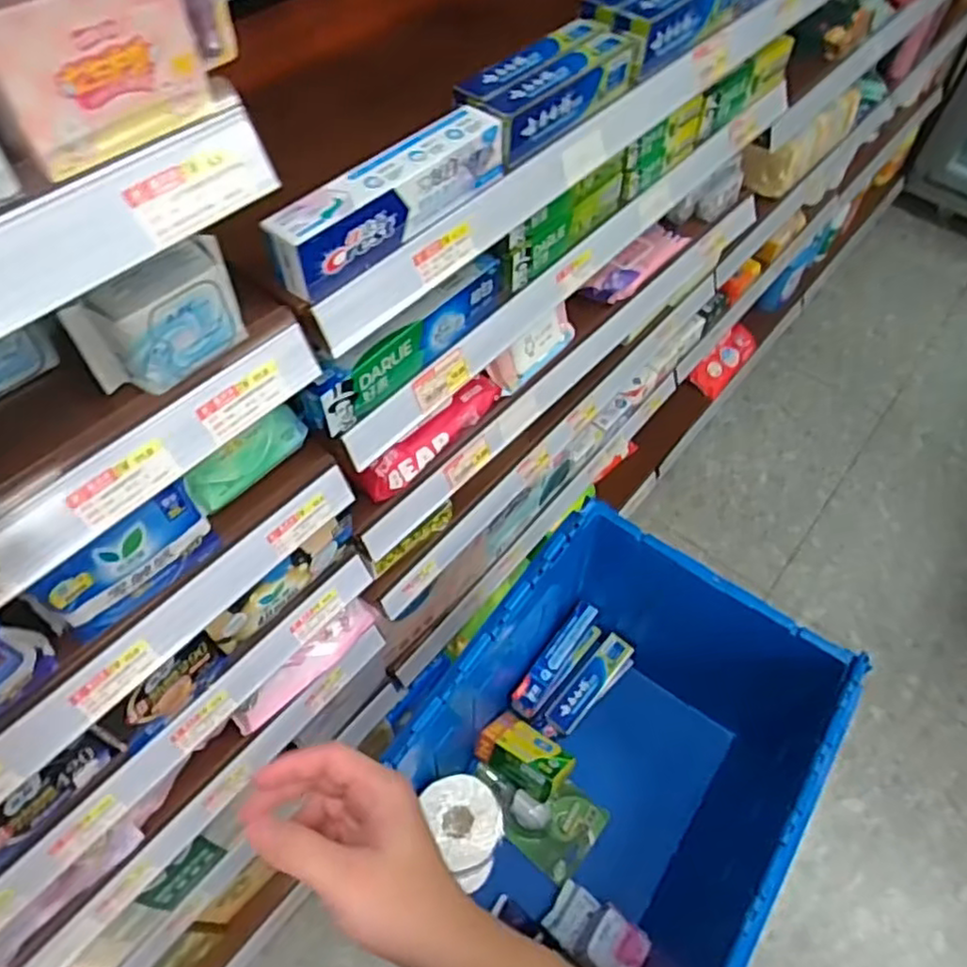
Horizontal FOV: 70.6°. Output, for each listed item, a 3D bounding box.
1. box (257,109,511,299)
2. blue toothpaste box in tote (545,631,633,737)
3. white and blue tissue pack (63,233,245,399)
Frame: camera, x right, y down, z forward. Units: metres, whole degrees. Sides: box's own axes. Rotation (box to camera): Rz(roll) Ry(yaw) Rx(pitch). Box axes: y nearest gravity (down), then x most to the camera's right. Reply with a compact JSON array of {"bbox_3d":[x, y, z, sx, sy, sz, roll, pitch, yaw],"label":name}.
[{"bbox_3d":[-0.069,-0.220,0.526,0.042,0.047,0.219,34,61,19],"label":"box"},{"bbox_3d":[0.183,0.344,1.167,0.057,0.034,0.191,38,63,21],"label":"blue toothpaste box in tote"},{"bbox_3d":[-0.199,-0.101,0.429,0.101,0.064,0.034,-37,65,-24],"label":"white and blue tissue pack"}]

